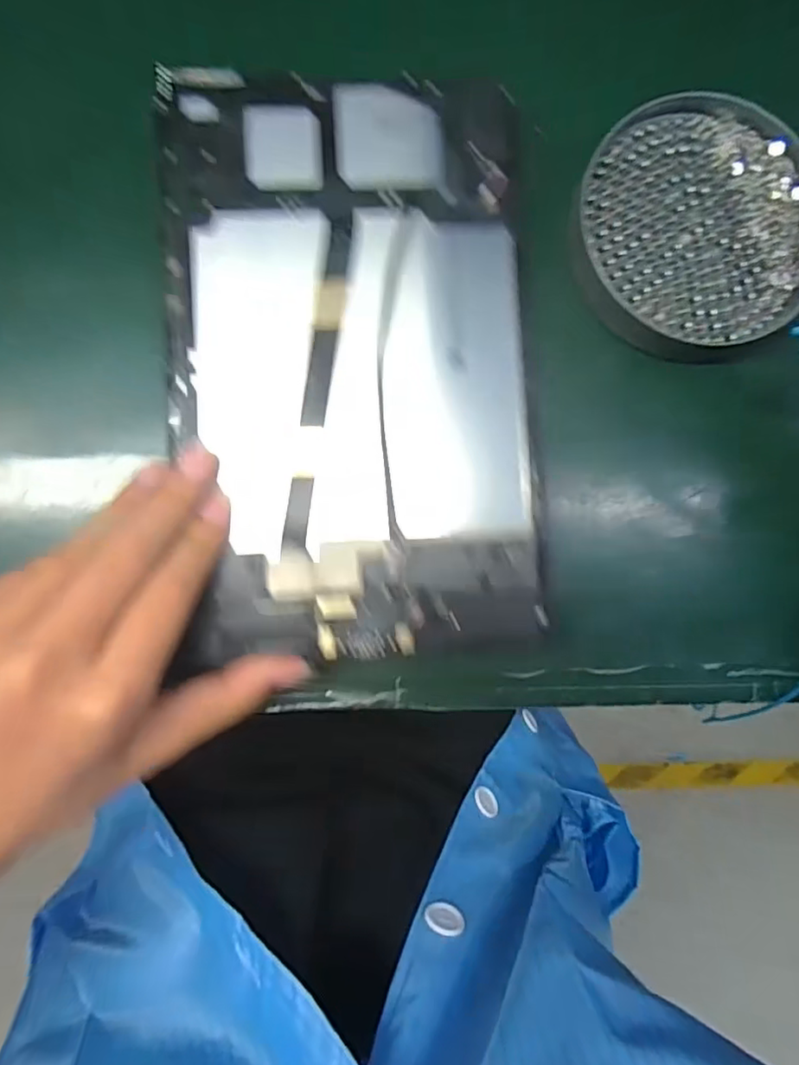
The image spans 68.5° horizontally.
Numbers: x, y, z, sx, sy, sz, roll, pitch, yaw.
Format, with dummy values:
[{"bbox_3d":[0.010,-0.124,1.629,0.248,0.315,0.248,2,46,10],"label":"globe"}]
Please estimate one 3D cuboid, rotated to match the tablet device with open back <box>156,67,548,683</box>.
[{"bbox_3d":[-0.018,-0.070,0.241,0.146,0.014,0.237,-3,90,-3],"label":"tablet device with open back"}]

